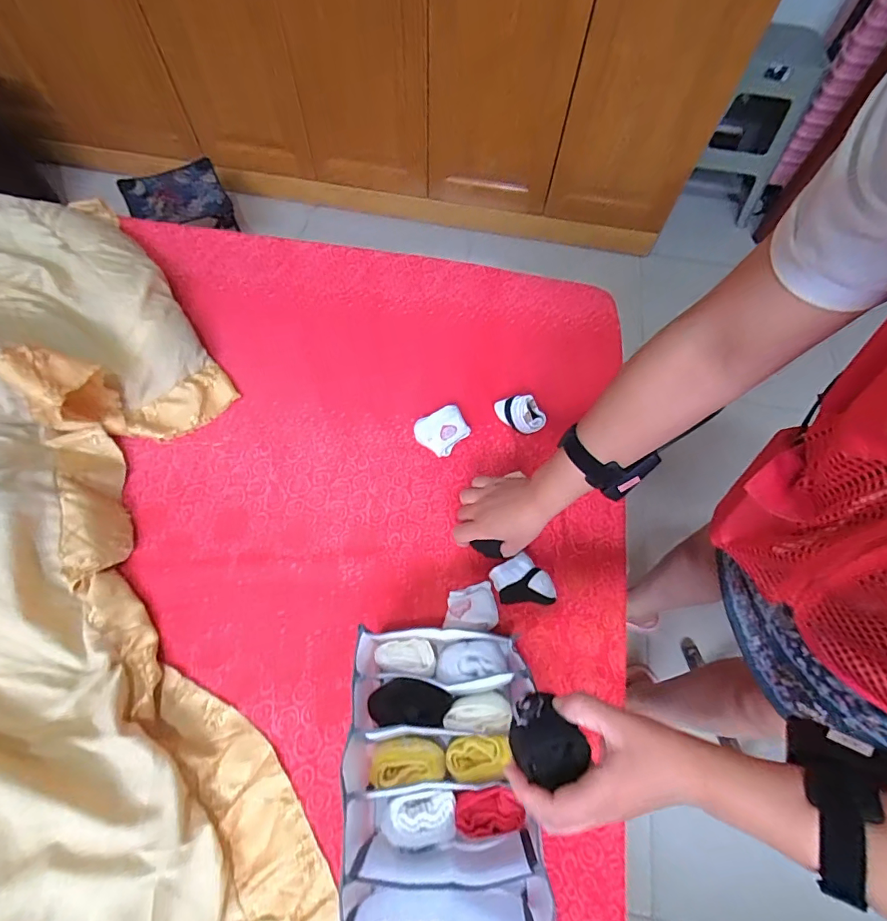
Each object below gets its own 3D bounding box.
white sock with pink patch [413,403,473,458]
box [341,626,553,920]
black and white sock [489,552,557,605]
[{"bbox_3d":[-0.001,-0.047,0.691,0.067,0.036,0.071,40,68,17],"label":"white sock with pink patch"},{"bbox_3d":[-0.006,0.356,0.442,0.190,0.113,0.349,2,62,-1],"label":"box"},{"bbox_3d":[0.101,0.157,0.579,0.071,0.027,0.071,-2,57,3],"label":"black and white sock"}]

